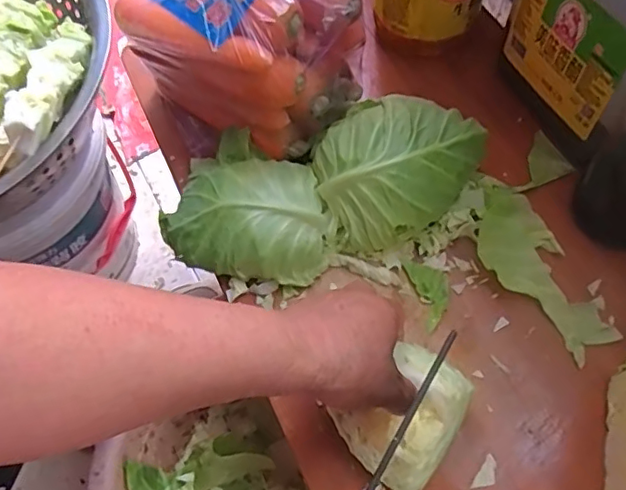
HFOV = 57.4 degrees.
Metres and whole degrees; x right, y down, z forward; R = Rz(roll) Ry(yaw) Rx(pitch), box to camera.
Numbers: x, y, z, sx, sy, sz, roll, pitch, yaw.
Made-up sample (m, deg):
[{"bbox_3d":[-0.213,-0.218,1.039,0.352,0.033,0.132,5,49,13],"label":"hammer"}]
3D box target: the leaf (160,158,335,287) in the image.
[{"bbox_3d":[-0.055,-0.029,0.487,0.141,0.054,0.104,10,63,5],"label":"leaf"}]

